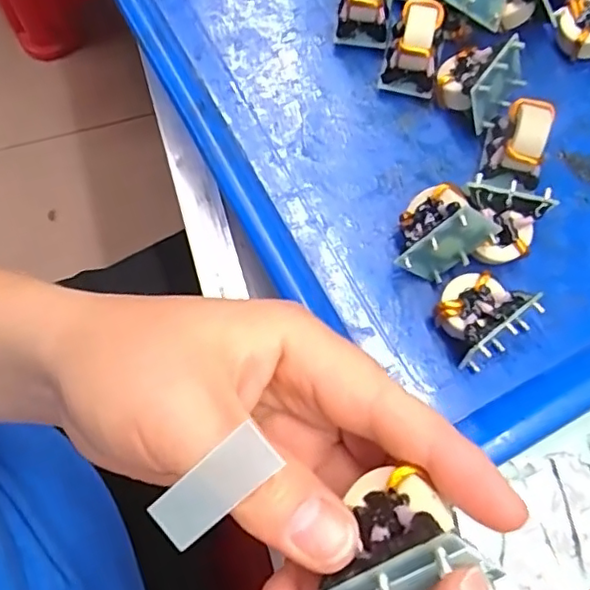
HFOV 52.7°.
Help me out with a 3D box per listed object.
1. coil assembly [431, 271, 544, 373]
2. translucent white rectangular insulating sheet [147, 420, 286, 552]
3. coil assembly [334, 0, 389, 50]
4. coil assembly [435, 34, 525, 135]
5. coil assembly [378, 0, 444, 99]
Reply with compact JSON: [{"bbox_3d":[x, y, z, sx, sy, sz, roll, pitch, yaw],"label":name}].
[{"bbox_3d":[0.076,0.009,0.249,0.035,0.026,0.034,-44,79,-10],"label":"coil assembly"},{"bbox_3d":[-0.020,0.047,0.142,0.037,0.004,0.013,-44,77,21],"label":"translucent white rectangular insulating sheet"},{"bbox_3d":[0.034,-0.141,0.289,0.024,0.036,0.028,10,75,3],"label":"coil assembly"},{"bbox_3d":[0.085,-0.101,0.279,0.031,0.027,0.034,31,75,32],"label":"coil assembly"},{"bbox_3d":[0.056,-0.117,0.281,0.025,0.036,0.032,12,75,4],"label":"coil assembly"}]

